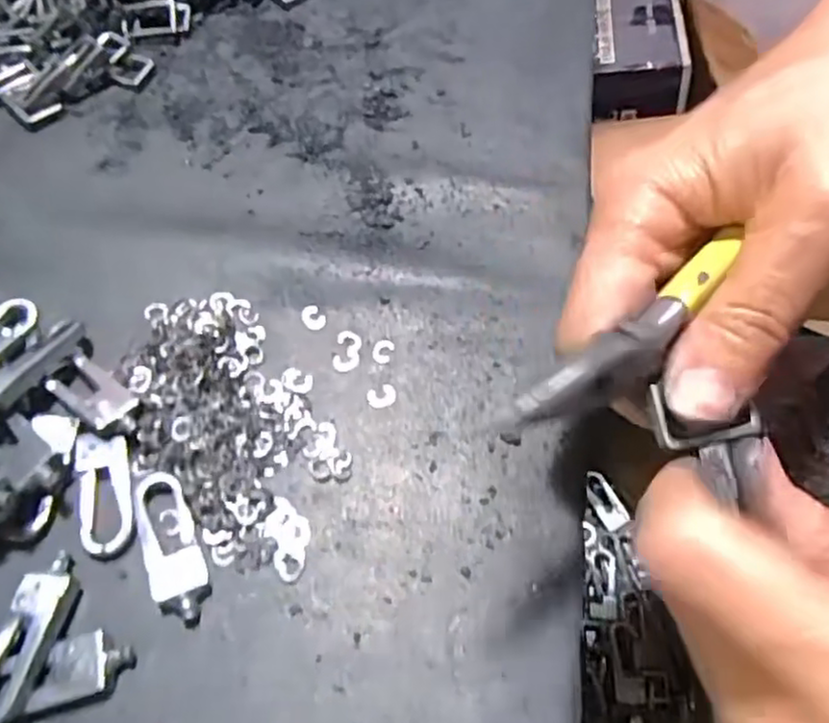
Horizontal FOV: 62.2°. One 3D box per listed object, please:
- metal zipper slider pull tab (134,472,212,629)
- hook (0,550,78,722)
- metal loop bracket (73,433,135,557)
[{"bbox_3d":[-0.070,0.052,0.196,0.016,0.004,0.046,-21,62,-12],"label":"metal zipper slider pull tab"},{"bbox_3d":[-0.102,0.072,0.180,0.015,0.009,0.042,8,60,4],"label":"hook"},{"bbox_3d":[-0.092,0.038,0.203,0.015,0.004,0.036,-13,61,-8],"label":"metal loop bracket"}]

